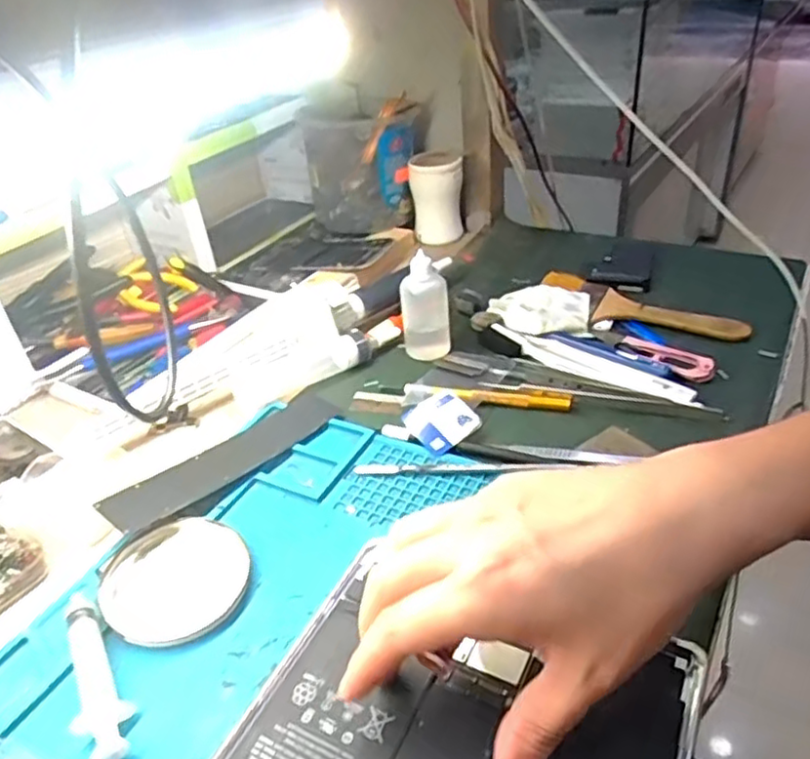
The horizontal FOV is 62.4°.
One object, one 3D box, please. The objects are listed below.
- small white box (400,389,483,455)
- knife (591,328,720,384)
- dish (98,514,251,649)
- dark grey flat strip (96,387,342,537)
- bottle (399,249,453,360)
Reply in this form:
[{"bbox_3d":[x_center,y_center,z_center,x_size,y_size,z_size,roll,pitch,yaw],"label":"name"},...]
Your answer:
[{"bbox_3d":[0.025,0.027,0.446,0.042,0.010,0.046,-35,48,-17],"label":"small white box"},{"bbox_3d":[0.178,-0.024,0.485,0.020,0.011,0.095,-27,41,-28],"label":"knife"},{"bbox_3d":[-0.122,0.104,0.353,0.076,0.009,0.073,-4,35,3],"label":"dish"},{"bbox_3d":[-0.109,0.050,0.426,0.036,0.009,0.163,34,43,23],"label":"dark grey flat strip"},{"bbox_3d":[0.015,-0.058,0.502,0.028,0.074,0.028,20,42,32],"label":"bottle"}]

